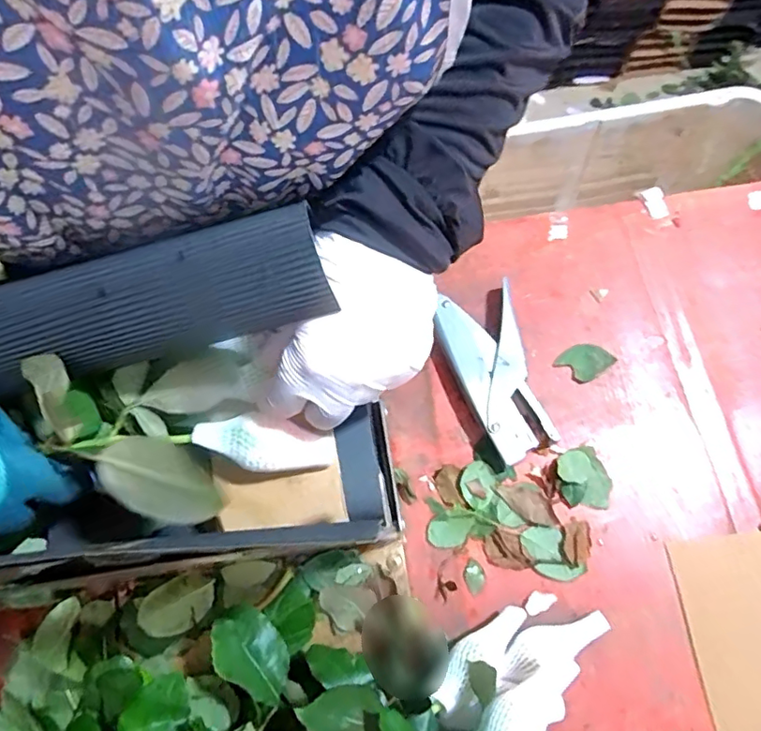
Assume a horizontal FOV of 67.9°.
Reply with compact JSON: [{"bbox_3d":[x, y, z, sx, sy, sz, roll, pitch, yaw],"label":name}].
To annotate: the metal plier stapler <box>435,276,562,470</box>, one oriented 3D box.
[{"bbox_3d":[0.090,0.008,0.455,0.062,0.028,0.137,-13,69,-2],"label":"metal plier stapler"}]

